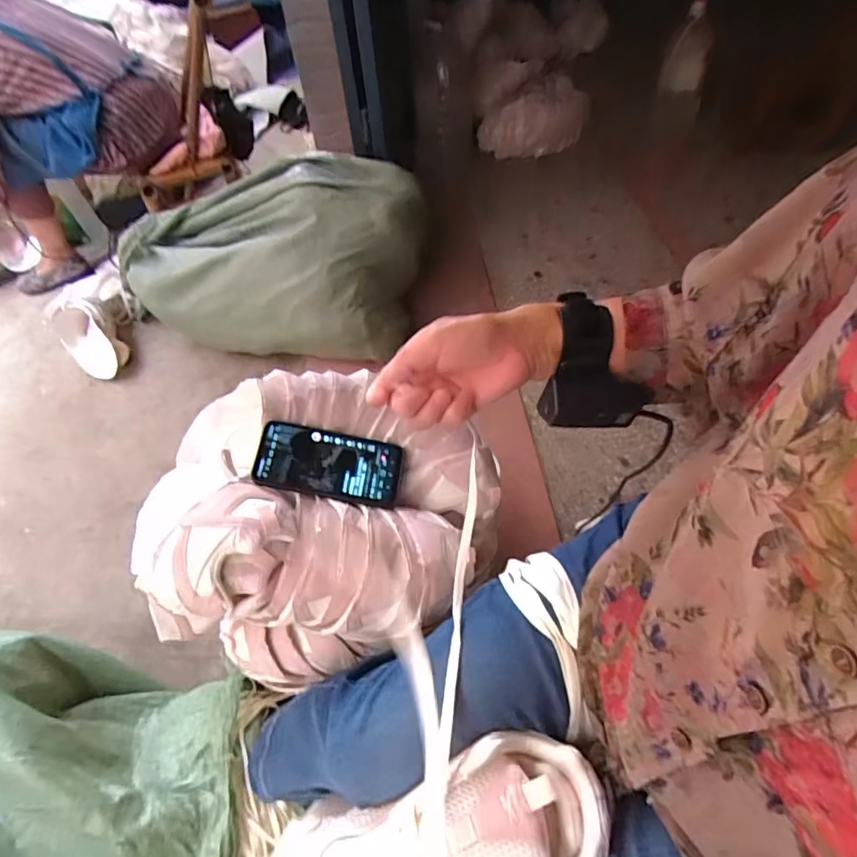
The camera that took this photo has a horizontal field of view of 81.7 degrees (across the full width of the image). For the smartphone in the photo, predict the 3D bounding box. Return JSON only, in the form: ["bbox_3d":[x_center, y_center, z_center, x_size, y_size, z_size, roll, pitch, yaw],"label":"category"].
[{"bbox_3d":[-0.112,0.039,0.571,0.163,0.010,0.082,12,65,-11],"label":"smartphone"}]

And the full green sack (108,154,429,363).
[{"bbox_3d":[-0.377,-0.414,1.178,0.690,0.297,0.377,8,55,9],"label":"full green sack"}]

